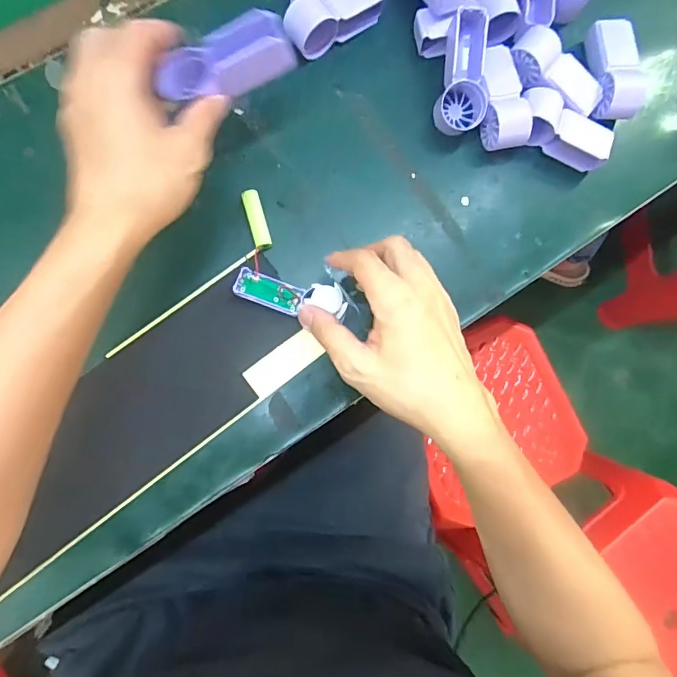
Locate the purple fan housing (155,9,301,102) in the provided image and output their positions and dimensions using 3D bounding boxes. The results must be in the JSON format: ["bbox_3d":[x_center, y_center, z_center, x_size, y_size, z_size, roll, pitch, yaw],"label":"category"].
[{"bbox_3d":[-0.080,-0.196,0.328,0.097,0.030,0.039,-17,83,3],"label":"purple fan housing"}]

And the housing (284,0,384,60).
[{"bbox_3d":[-0.005,-0.291,0.412,0.094,0.032,0.037,-37,87,-8],"label":"housing"}]

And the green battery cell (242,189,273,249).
[{"bbox_3d":[-0.070,-0.103,0.395,0.015,0.012,0.050,-15,84,-6],"label":"green battery cell"}]

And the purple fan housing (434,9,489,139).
[{"bbox_3d":[0.110,-0.233,0.402,0.040,0.032,0.095,3,102,-4],"label":"purple fan housing"}]

